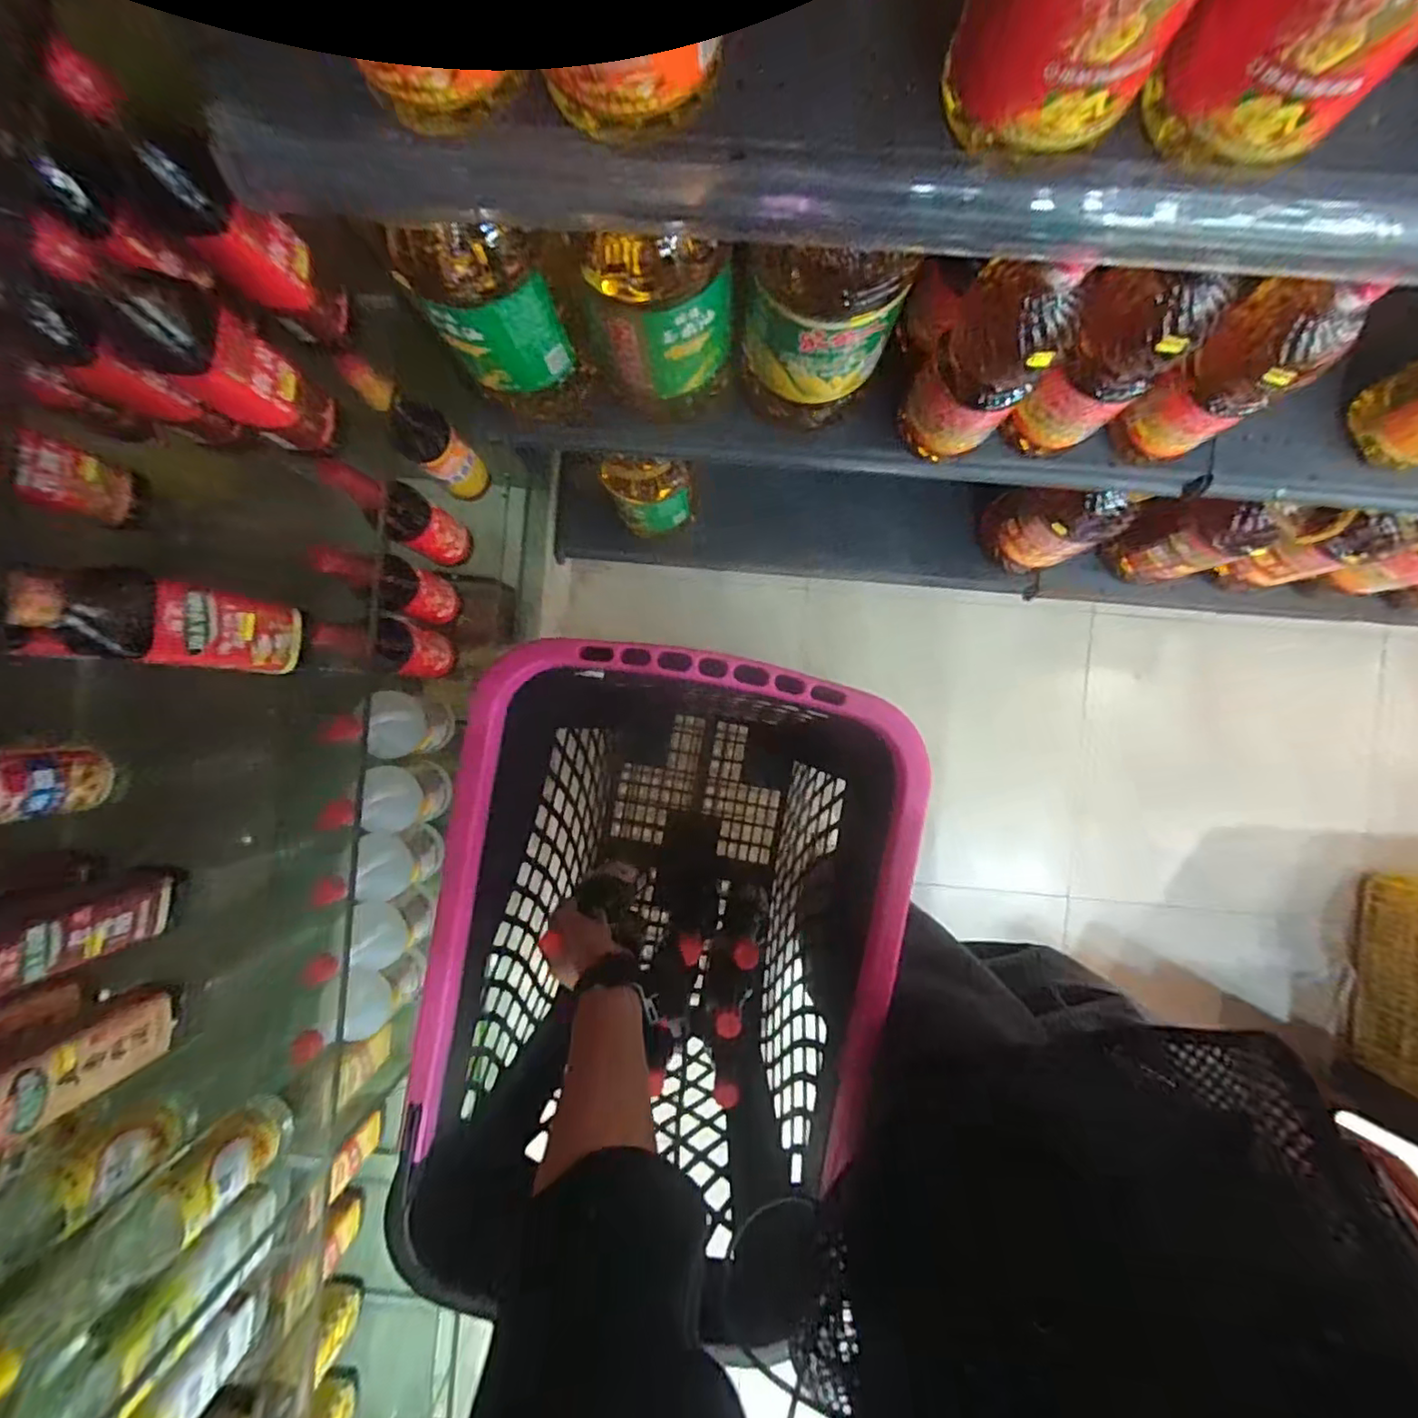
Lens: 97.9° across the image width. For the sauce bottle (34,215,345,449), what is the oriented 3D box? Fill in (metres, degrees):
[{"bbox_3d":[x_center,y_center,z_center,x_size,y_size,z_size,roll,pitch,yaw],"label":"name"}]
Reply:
[{"bbox_3d":[-0.383,-0.272,0.472,0.071,0.227,0.068,32,92,3],"label":"sauce bottle"}]

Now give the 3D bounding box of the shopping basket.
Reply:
[{"bbox_3d":[-0.025,0.223,0.763,0.365,0.552,0.537,11,91,4],"label":"shopping basket"}]

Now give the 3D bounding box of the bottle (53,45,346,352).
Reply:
[{"bbox_3d":[-0.366,-0.367,0.462,0.051,0.228,0.060,37,92,3],"label":"bottle"}]

